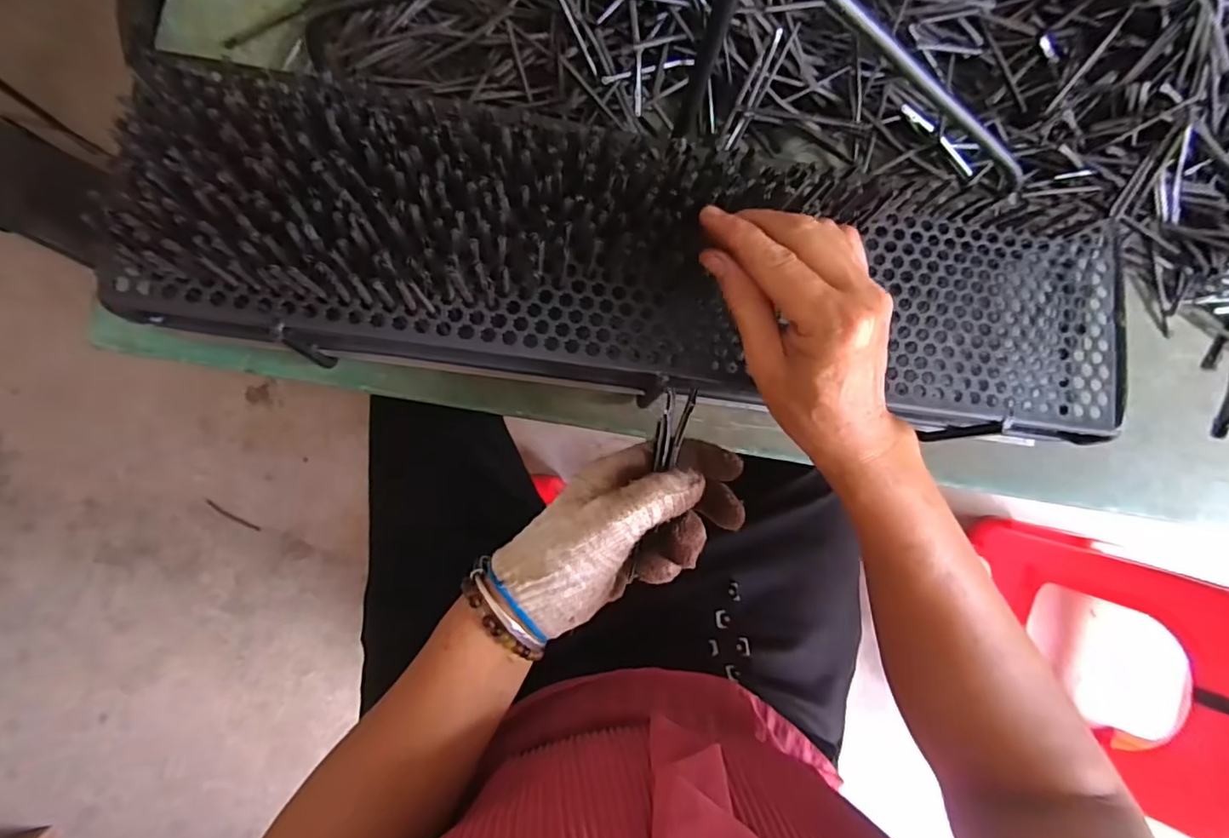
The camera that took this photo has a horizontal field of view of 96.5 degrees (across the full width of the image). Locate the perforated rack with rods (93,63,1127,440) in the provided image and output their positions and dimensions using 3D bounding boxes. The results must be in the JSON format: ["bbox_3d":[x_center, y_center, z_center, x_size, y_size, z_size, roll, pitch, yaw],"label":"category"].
[{"bbox_3d":[0.028,-0.086,0.327,0.579,0.071,0.140,5,86,-8],"label":"perforated rack with rods"}]

